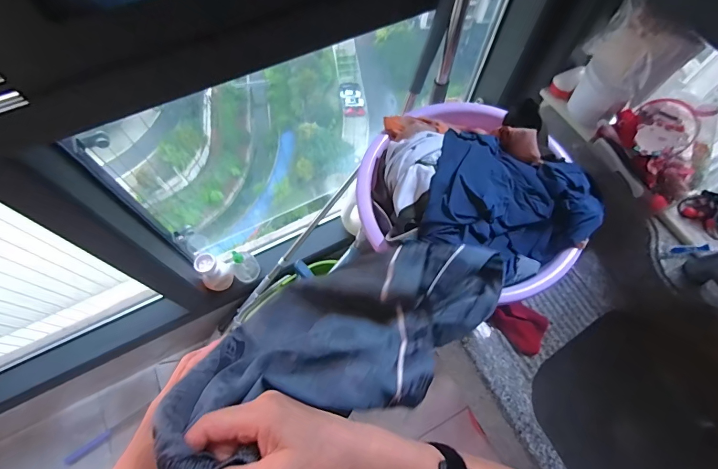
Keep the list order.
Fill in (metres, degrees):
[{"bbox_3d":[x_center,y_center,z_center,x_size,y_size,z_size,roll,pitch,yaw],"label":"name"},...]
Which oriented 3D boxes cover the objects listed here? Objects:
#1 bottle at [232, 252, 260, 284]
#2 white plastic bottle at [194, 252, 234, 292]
[{"bbox_3d":[-0.380,0.098,1.216,0.071,0.149,0.089,31,68,11],"label":"bottle"},{"bbox_3d":[-0.461,0.117,1.165,0.090,0.137,0.085,1,66,-2],"label":"white plastic bottle"}]

